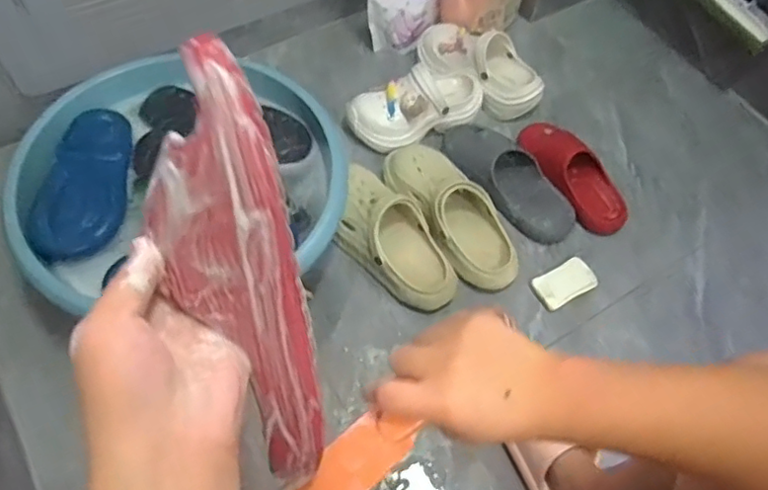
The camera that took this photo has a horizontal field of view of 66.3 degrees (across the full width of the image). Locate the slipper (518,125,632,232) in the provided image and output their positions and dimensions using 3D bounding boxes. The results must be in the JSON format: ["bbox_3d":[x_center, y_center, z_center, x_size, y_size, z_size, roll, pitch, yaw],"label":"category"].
[{"bbox_3d":[0.333,-0.129,1.042,0.100,0.061,0.249,-25,65,-16],"label":"slipper"}]

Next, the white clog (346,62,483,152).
[{"bbox_3d":[0.062,-0.262,1.048,0.247,0.087,0.108,-23,64,-16],"label":"white clog"}]

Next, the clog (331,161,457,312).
[{"bbox_3d":[0.009,-0.012,0.931,0.116,0.098,0.250,-33,67,-20],"label":"clog"}]

